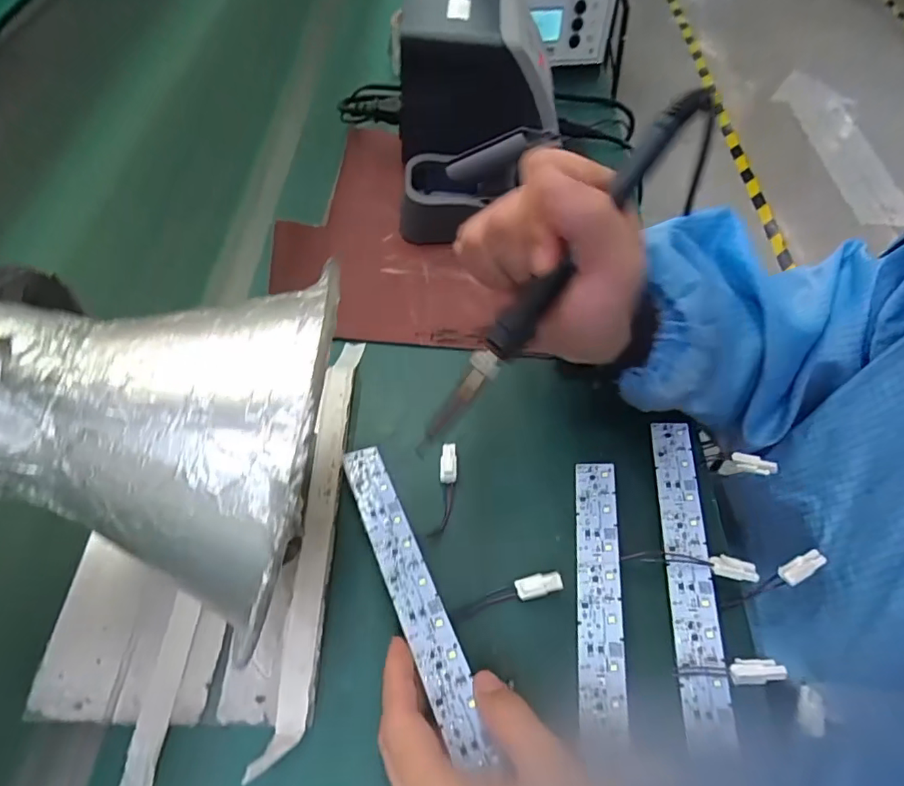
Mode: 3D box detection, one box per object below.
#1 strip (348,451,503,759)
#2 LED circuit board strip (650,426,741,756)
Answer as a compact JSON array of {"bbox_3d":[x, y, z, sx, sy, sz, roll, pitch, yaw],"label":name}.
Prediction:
[{"bbox_3d":[-0.025,0.102,0.287,0.027,0.006,0.175,-21,53,-13],"label":"strip"},{"bbox_3d":[0.142,0.100,0.312,0.025,0.008,0.184,6,58,3],"label":"LED circuit board strip"}]

